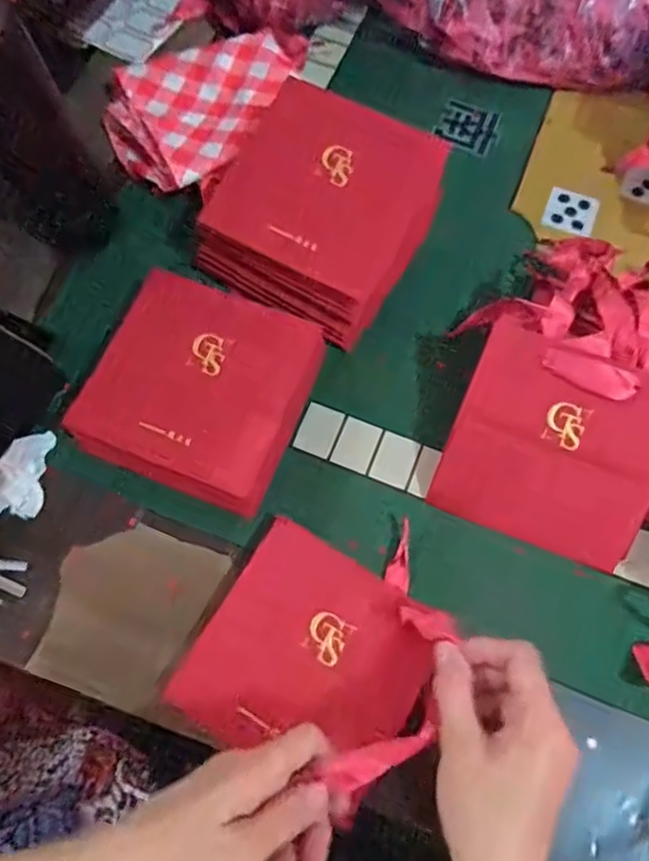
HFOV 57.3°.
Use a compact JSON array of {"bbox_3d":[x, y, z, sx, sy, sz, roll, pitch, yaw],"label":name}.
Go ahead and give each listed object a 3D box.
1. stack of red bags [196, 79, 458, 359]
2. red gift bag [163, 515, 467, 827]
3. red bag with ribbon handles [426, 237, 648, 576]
[{"bbox_3d":[-0.001,-0.162,0.462,0.148,0.080,0.166,27,72,7],"label":"stack of red bags"},{"bbox_3d":[-0.003,0.153,0.389,0.150,0.014,0.136,30,72,8],"label":"red gift bag"},{"bbox_3d":[0.193,-0.038,0.424,0.160,0.068,0.242,22,71,6],"label":"red bag with ribbon handles"}]

